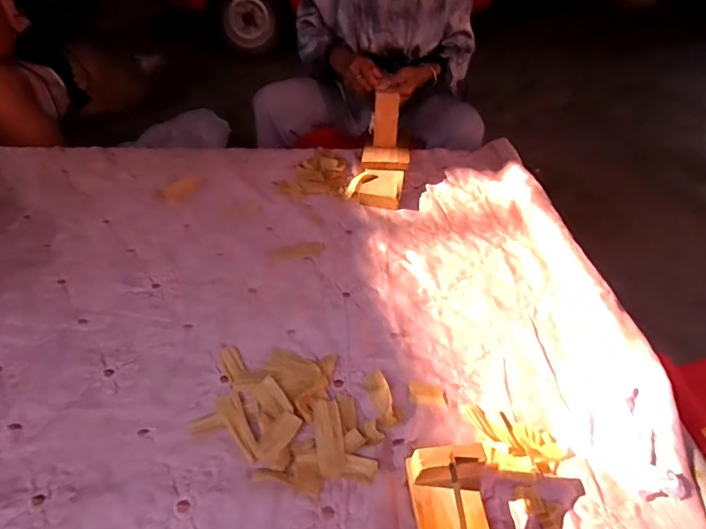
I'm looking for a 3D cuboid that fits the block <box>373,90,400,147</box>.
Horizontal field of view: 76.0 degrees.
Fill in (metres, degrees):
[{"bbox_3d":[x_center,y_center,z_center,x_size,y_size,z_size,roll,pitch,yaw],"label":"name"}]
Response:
[{"bbox_3d":[0.062,-0.261,0.820,0.045,0.099,0.012,9,42,7],"label":"block"}]

